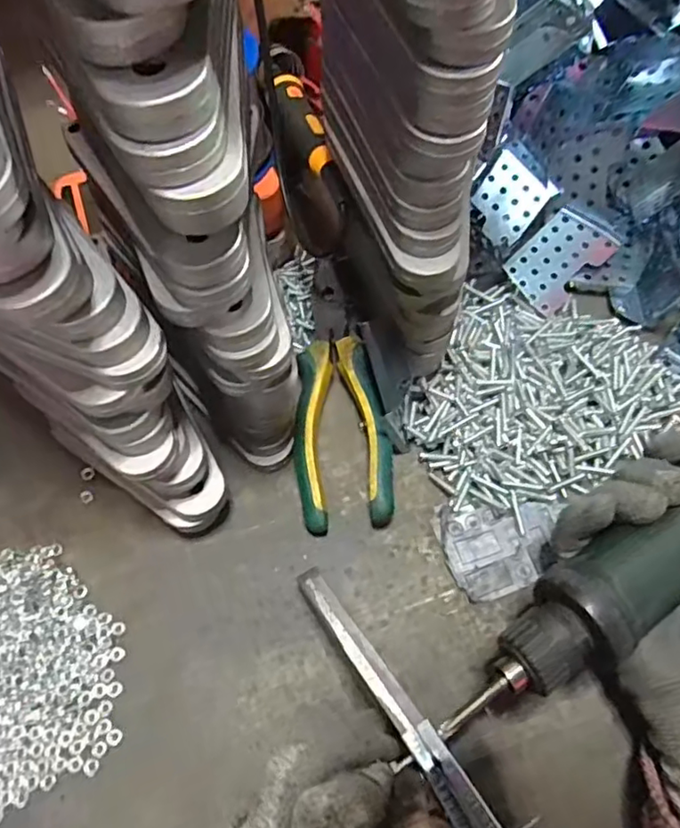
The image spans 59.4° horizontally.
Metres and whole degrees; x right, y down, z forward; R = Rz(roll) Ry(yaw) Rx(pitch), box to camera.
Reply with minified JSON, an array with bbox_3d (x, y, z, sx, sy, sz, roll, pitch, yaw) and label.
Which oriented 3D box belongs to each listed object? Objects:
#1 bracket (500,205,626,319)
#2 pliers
[{"bbox_3d":[0.143,-0.101,0.388,0.073,0.013,0.044,-43,79,-7],"label":"bracket"},{"bbox_3d":[-0.003,-0.018,0.352,0.052,0.025,0.171,-5,64,-2],"label":"pliers"}]

